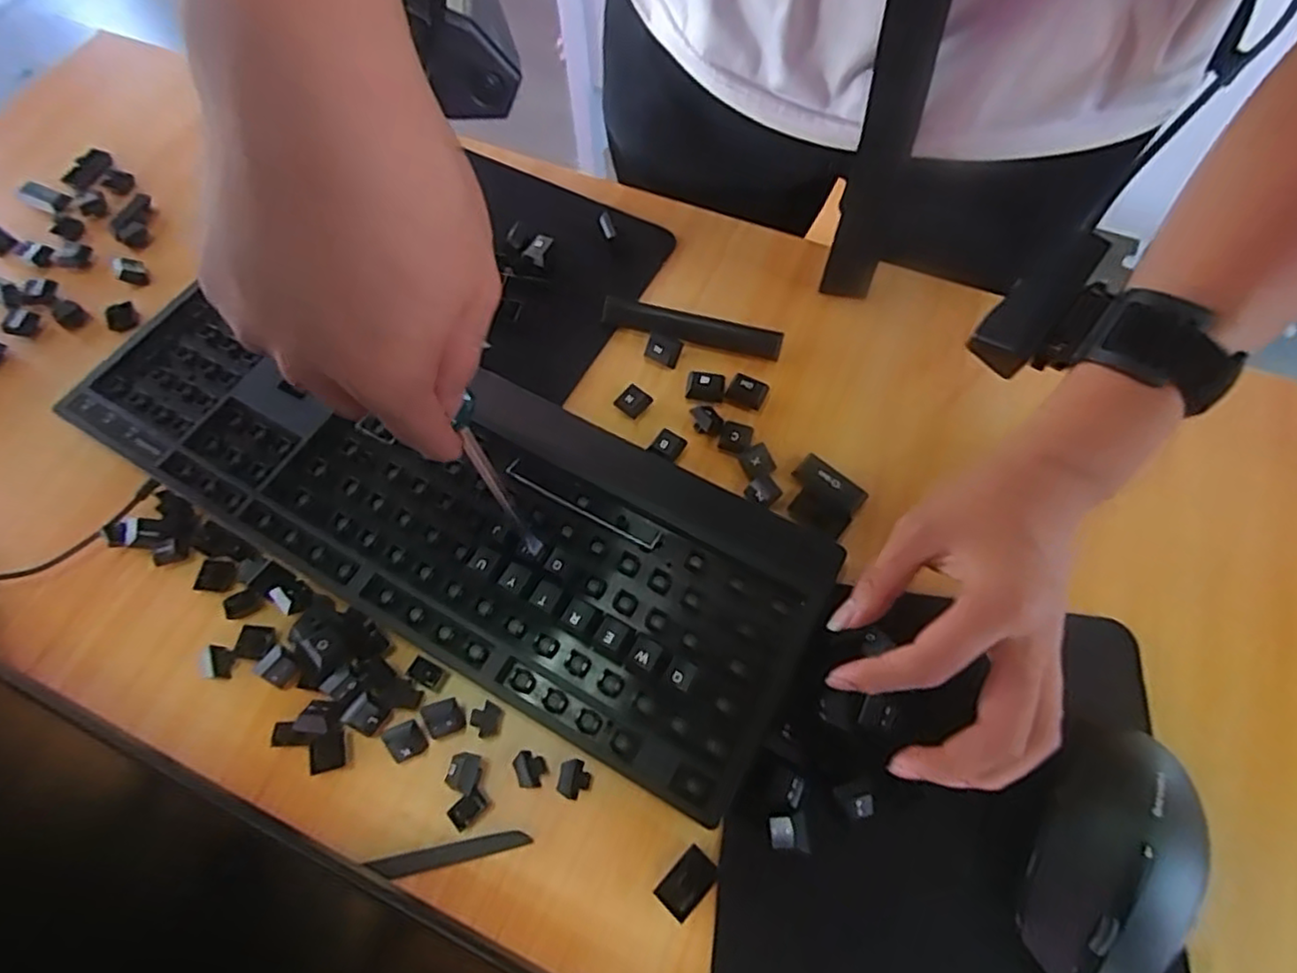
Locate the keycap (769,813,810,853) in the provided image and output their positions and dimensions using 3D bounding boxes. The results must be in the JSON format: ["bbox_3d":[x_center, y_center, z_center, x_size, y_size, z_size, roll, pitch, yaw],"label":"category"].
[{"bbox_3d":[0.063,0.155,0.303,0.015,0.010,0.015,-7,65,-1],"label":"keycap"}]

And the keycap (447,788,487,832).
[{"bbox_3d":[-0.086,0.152,0.319,0.017,0.007,0.011,-41,70,-16],"label":"keycap"}]

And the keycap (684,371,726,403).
[{"bbox_3d":[0.035,-0.060,0.413,0.023,0.012,0.016,7,65,5],"label":"keycap"}]

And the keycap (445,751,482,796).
[{"bbox_3d":[-0.089,0.136,0.324,0.017,0.011,0.017,13,66,8],"label":"keycap"}]

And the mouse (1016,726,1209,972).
[{"bbox_3d":[0.197,0.157,0.290,0.061,0.035,0.107,32,70,15],"label":"mouse"}]

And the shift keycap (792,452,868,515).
[{"bbox_3d":[0.101,-0.001,0.379,0.041,0.013,0.017,38,71,18],"label":"shift keycap"}]

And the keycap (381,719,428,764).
[{"bbox_3d":[-0.119,0.124,0.331,0.018,0.010,0.016,-25,66,-10],"label":"keycap"}]

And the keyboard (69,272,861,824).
[{"bbox_3d":[-0.121,-0.003,0.381,0.430,0.025,0.154,27,68,14],"label":"keyboard"}]

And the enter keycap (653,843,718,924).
[{"bbox_3d":[0.017,0.177,0.303,0.017,0.007,0.026,40,72,18],"label":"enter keycap"}]

